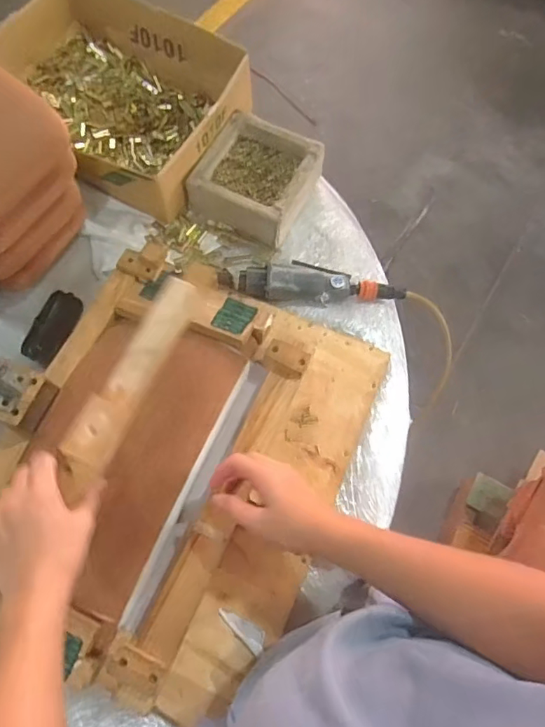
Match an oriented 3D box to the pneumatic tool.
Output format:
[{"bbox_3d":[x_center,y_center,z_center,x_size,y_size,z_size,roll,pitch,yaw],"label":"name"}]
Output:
[{"bbox_3d":[0.062,-0.127,0.780,0.282,0.039,0.069,1,69,-1],"label":"pneumatic tool"}]

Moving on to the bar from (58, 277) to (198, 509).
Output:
[{"bbox_3d":[-0.163,0.015,0.600,0.044,0.050,0.262,22,68,7],"label":"bar"}]

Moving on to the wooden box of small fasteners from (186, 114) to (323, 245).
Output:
[{"bbox_3d":[-0.026,-0.292,0.820,0.161,0.066,0.170,25,71,8],"label":"wooden box of small fasteners"}]

